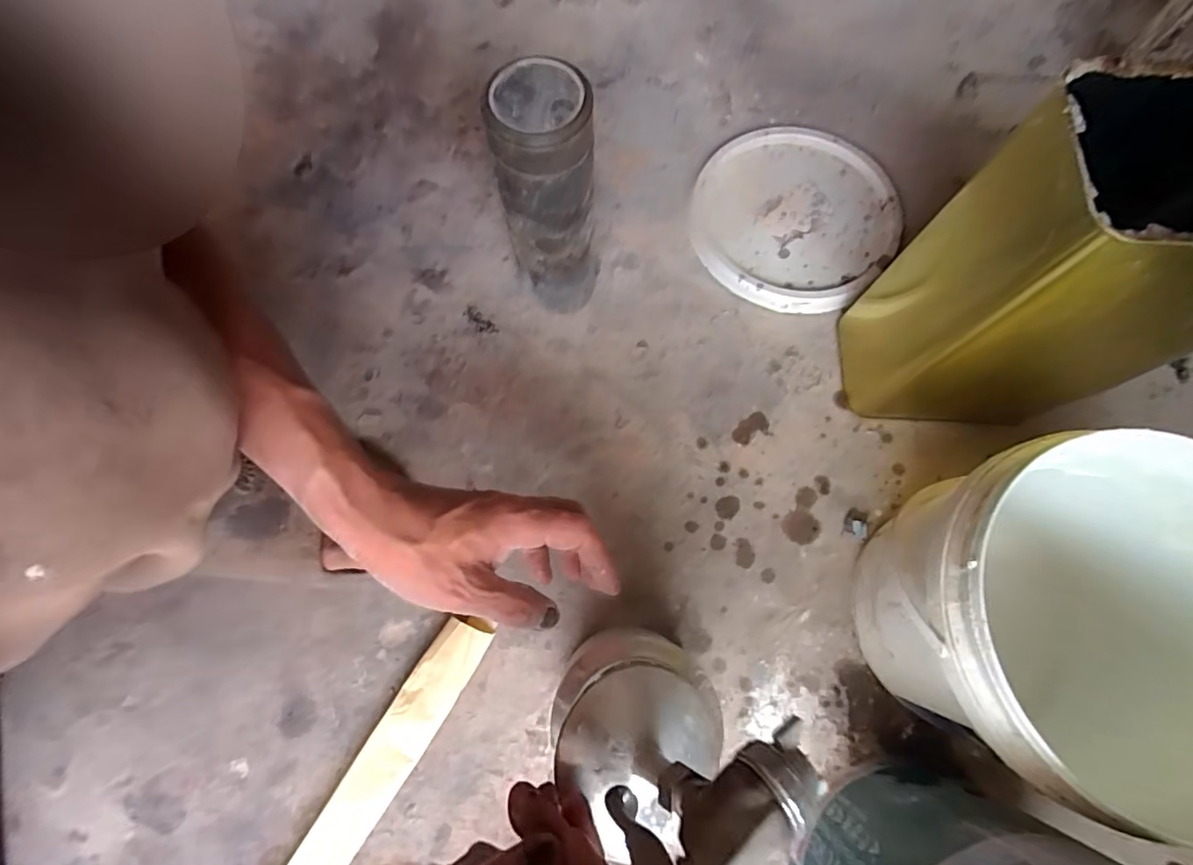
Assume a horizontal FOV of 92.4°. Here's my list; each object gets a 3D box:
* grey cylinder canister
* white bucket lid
[{"bbox_3d":[-0.038,-0.165,0.443,0.069,0.216,0.075,-15,77,-5],"label":"grey cylinder canister"},{"bbox_3d":[0.191,-0.208,0.554,0.186,0.021,0.199,0,75,-2],"label":"white bucket lid"}]

